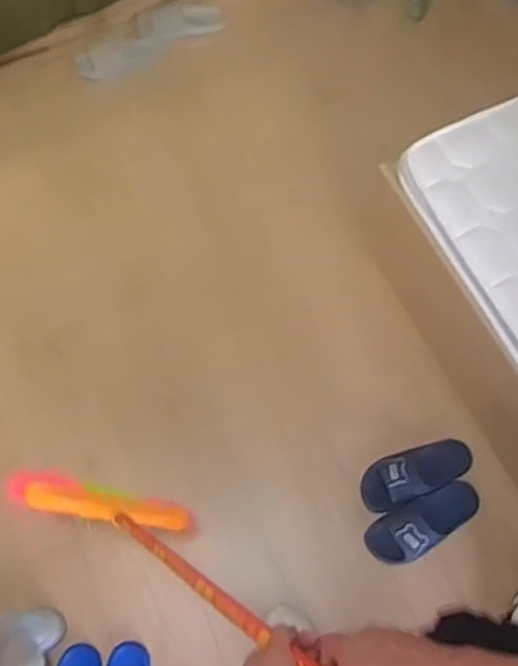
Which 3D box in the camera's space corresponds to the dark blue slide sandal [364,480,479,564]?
[{"bbox_3d":[0.393,0.433,1.518,0.294,0.066,0.128,-24,69,-9],"label":"dark blue slide sandal"}]

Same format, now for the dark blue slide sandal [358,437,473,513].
[{"bbox_3d":[0.386,0.338,1.560,0.286,0.074,0.136,-22,68,-8],"label":"dark blue slide sandal"}]

